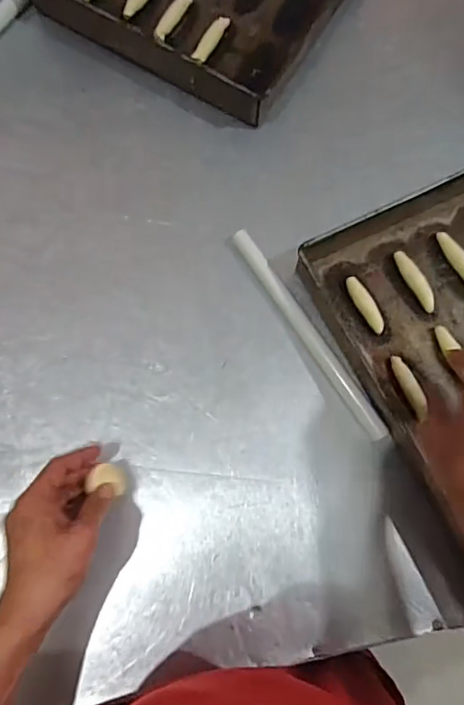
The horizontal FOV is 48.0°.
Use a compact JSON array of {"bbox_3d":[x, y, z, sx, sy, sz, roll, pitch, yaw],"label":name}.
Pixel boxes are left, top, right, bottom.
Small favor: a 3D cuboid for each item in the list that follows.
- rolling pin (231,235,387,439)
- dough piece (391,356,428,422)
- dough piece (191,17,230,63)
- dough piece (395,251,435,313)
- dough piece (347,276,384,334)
[{"bbox_3d":[0.083,-0.023,0.587,0.019,0.016,0.281,-31,79,-9],"label":"rolling pin"},{"bbox_3d":[0.196,0.036,0.572,0.021,0.011,0.070,-16,77,-6],"label":"dough piece"},{"bbox_3d":[-0.028,-0.413,0.691,0.022,0.011,0.078,27,76,5],"label":"dough piece"},{"bbox_3d":[0.214,-0.083,0.608,0.021,0.015,0.078,-24,77,-8],"label":"dough piece"},{"bbox_3d":[0.153,-0.055,0.598,0.018,0.014,0.072,-29,78,-9],"label":"dough piece"}]

